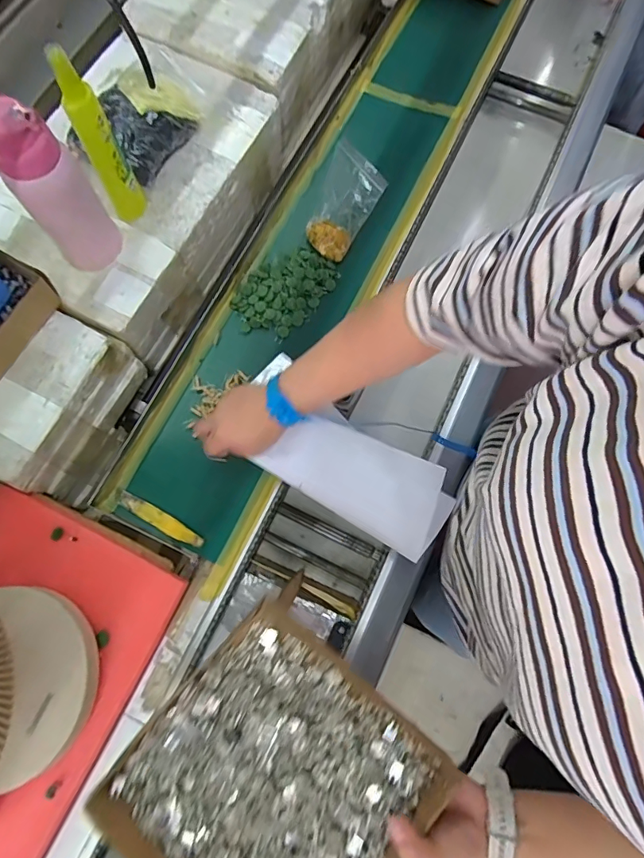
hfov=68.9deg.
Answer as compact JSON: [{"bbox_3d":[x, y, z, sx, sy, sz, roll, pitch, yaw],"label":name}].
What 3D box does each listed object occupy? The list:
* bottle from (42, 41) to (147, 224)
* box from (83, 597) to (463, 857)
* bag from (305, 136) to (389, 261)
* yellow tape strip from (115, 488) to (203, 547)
[{"bbox_3d":[-0.263,-0.337,0.569,0.041,0.209,0.039,-15,75,-4],"label":"bottle"},{"bbox_3d":[-0.040,0.296,0.390,0.215,0.040,0.218,39,78,10],"label":"box"},{"bbox_3d":[0.028,-0.318,0.668,0.035,0.132,0.102,-15,63,-38],"label":"bag"},{"bbox_3d":[-0.208,0.116,0.603,0.129,0.010,0.022,29,76,8],"label":"yellow tape strip"}]

